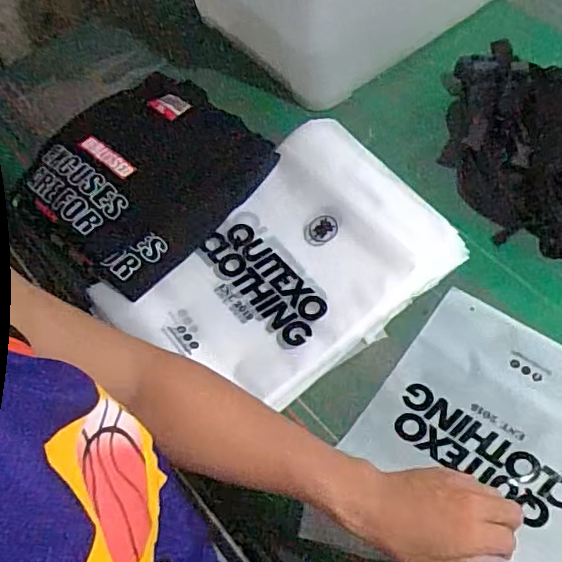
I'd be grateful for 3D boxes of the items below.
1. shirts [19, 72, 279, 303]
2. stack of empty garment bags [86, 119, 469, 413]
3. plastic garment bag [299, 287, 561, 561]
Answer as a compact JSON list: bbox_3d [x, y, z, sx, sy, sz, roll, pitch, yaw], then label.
[{"bbox_3d":[-0.193,-0.155,0.780,0.288,0.055,0.286,36,69,22],"label":"shirts"},{"bbox_3d":[0.001,-0.013,0.689,0.376,0.065,0.270,-39,64,-17],"label":"stack of empty garment bags"},{"bbox_3d":[0.210,0.163,0.572,0.248,0.090,0.325,32,63,20],"label":"plastic garment bag"}]

